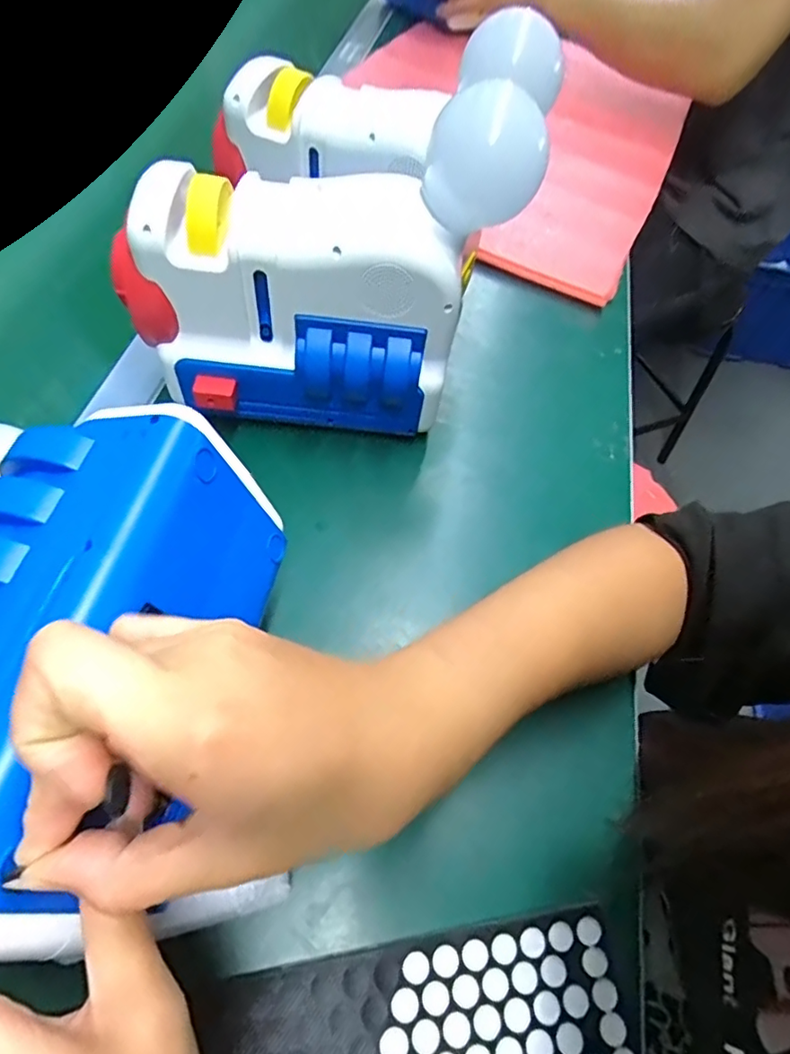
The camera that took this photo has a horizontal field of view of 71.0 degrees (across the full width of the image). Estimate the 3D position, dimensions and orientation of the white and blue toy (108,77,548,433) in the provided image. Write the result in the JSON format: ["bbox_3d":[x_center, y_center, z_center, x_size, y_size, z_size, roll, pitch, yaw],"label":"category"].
[{"bbox_3d":[-0.045,-0.132,0.331,0.211,0.196,0.078,8,57,-1],"label":"white and blue toy"}]

